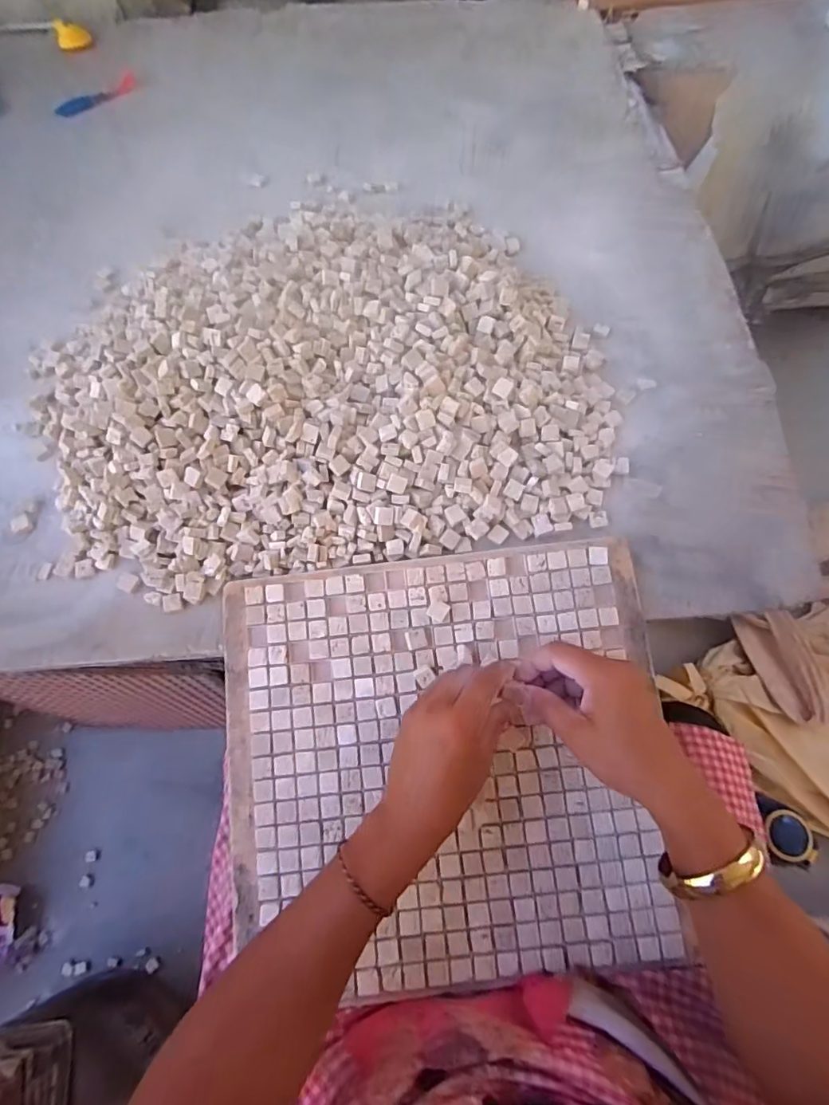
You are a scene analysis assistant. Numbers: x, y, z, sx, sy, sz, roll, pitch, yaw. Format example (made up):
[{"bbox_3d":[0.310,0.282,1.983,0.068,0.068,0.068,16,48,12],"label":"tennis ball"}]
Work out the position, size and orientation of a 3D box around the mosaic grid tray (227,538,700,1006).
[{"bbox_3d":[0.024,0.158,0.419,0.334,0.039,0.306,-6,69,0],"label":"mosaic grid tray"}]

